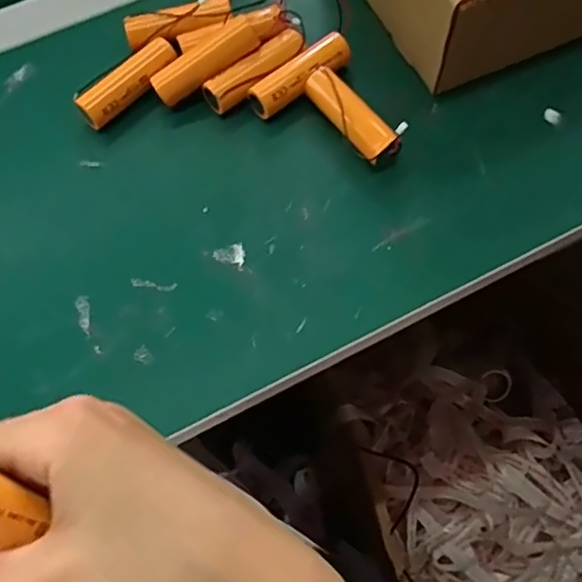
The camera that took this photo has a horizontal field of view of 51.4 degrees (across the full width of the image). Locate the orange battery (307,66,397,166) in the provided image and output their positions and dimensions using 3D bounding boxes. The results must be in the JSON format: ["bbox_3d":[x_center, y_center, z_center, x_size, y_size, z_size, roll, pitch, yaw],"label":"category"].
[{"bbox_3d":[0.037,-0.107,0.377,0.025,0.022,0.069,-37,70,-13],"label":"orange battery"}]

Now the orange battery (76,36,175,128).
[{"bbox_3d":[-0.103,-0.133,0.391,0.021,0.018,0.072,40,74,17],"label":"orange battery"}]

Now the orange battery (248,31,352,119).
[{"bbox_3d":[0.007,-0.138,0.392,0.073,0.022,0.021,-36,70,-13],"label":"orange battery"}]

